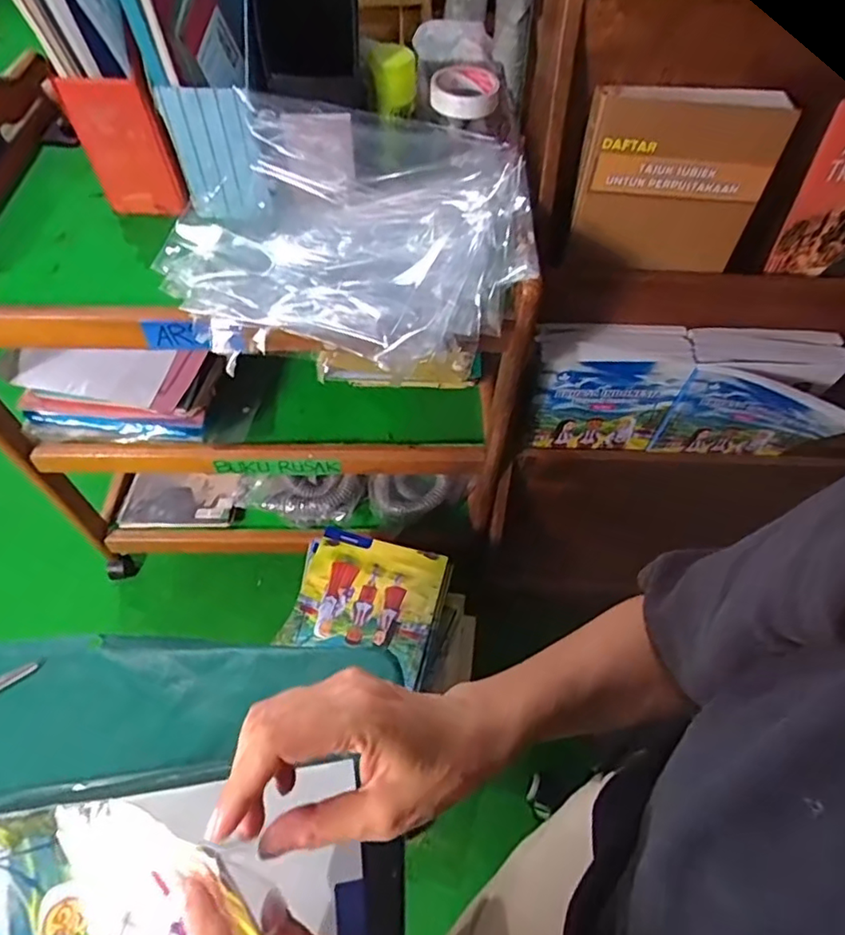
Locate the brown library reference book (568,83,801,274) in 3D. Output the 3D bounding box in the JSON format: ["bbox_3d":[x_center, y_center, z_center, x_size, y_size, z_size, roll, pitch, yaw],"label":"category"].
[{"bbox_3d":[0.281,-0.326,0.684,0.220,0.189,0.043,3,50,-5],"label":"brown library reference book"}]

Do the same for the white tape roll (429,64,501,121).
[{"bbox_3d":[0.052,-0.469,0.747,0.085,0.031,0.095,6,56,2],"label":"white tape roll"}]

